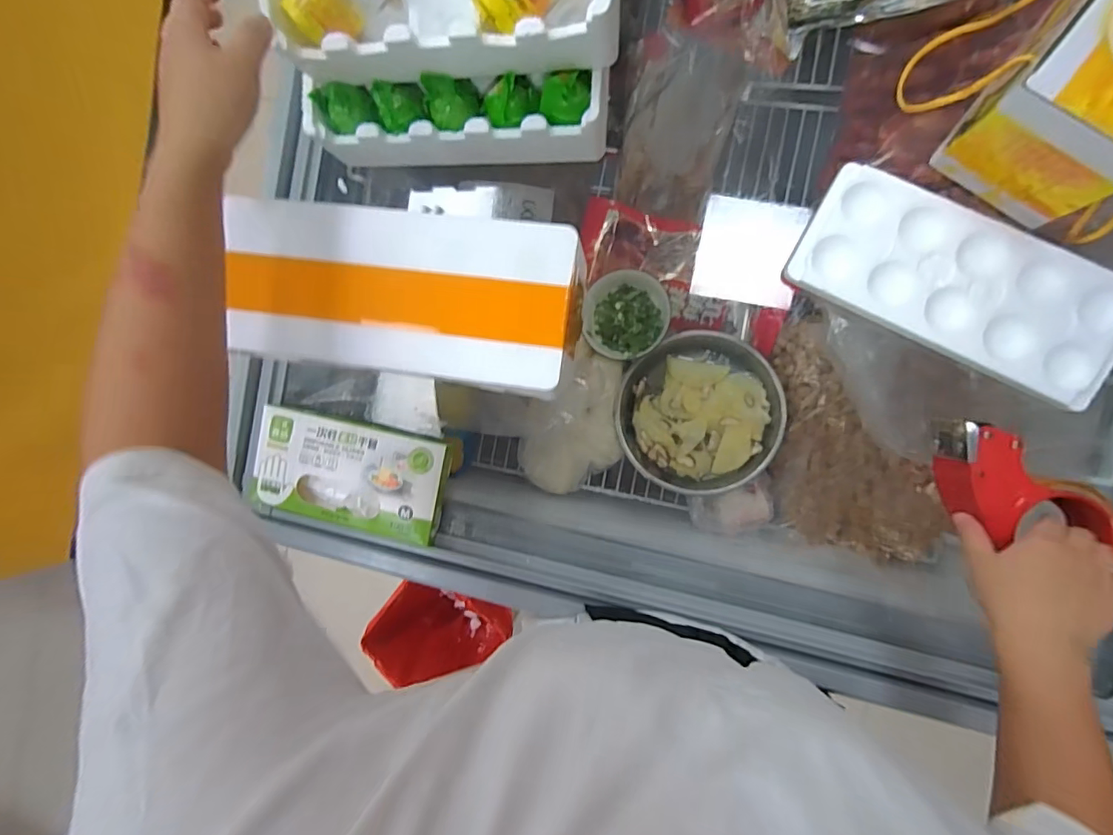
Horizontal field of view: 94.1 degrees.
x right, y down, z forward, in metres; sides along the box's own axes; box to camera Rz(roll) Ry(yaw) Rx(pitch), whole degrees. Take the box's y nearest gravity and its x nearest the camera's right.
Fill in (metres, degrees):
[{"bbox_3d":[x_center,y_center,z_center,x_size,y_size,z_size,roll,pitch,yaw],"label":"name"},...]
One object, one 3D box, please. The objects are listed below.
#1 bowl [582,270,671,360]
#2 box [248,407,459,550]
[{"bbox_3d":[0.093,-0.137,0.698,0.110,0.039,0.113,0,92,9],"label":"bowl"},{"bbox_3d":[-0.228,0.062,0.568,0.216,0.028,0.113,11,93,8],"label":"box"}]

